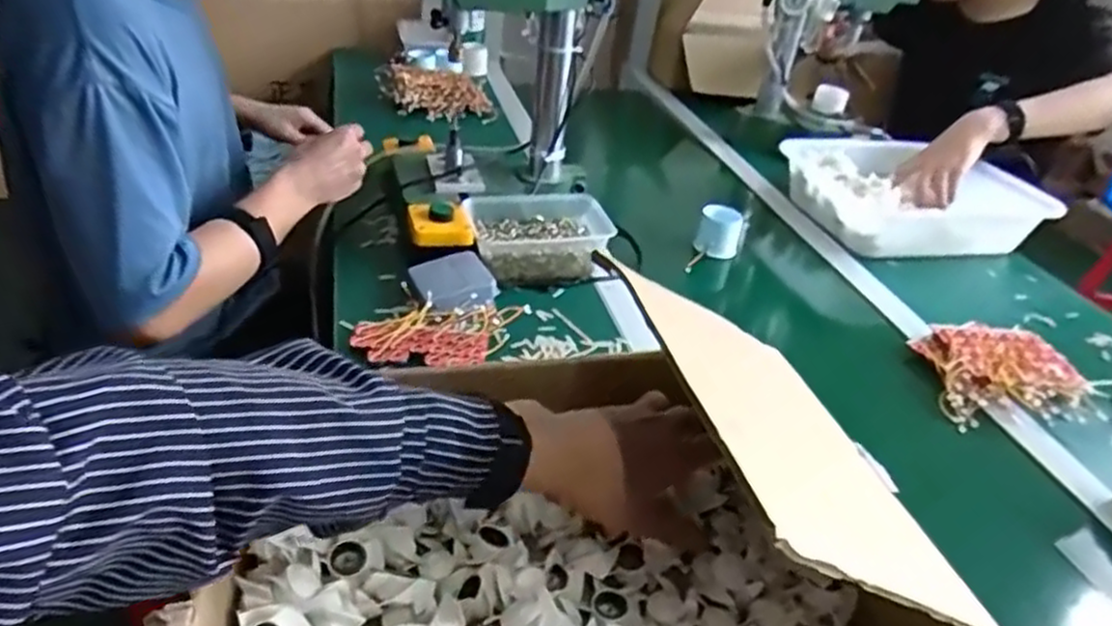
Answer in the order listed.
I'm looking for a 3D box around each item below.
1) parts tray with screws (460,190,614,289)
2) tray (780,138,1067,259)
[{"bbox_3d":[-0.019,-0.091,0.917,0.167,0.062,0.121,-3,34,-16],"label":"parts tray with screws"},{"bbox_3d":[0.555,-0.196,1.200,0.359,0.067,0.298,0,33,-13],"label":"tray"}]

